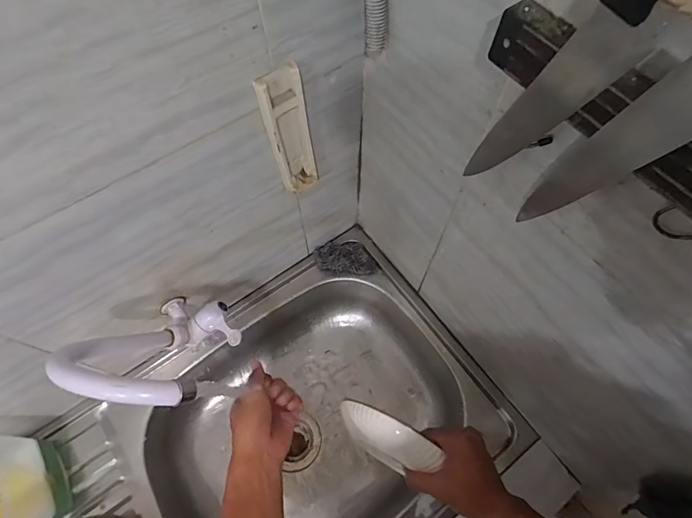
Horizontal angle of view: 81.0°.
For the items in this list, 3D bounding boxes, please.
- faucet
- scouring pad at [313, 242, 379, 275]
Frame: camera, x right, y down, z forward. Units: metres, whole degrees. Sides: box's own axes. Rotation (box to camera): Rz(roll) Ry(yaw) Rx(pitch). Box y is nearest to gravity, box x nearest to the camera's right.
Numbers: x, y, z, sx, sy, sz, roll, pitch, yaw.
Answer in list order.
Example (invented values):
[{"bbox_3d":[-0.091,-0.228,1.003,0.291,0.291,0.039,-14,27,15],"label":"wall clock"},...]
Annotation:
[{"bbox_3d":[-0.214,0.103,0.489,0.136,0.296,0.076,-20,97,-9],"label":"faucet"},{"bbox_3d":[0.000,-0.003,0.790,0.120,0.027,0.061,0,65,0],"label":"scouring pad"}]

